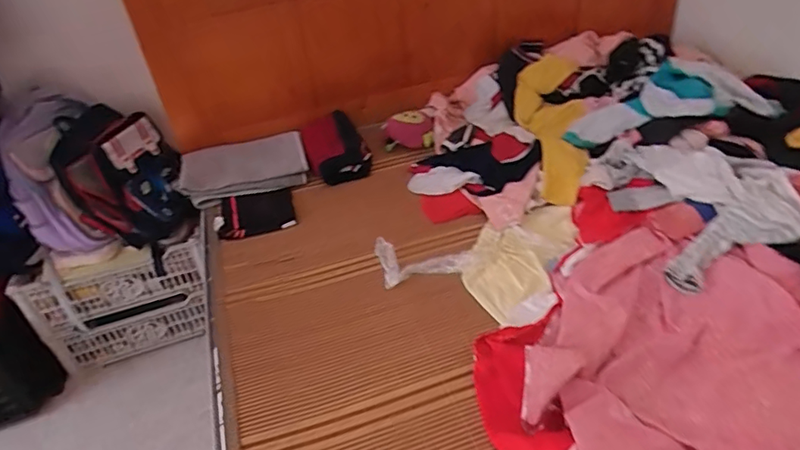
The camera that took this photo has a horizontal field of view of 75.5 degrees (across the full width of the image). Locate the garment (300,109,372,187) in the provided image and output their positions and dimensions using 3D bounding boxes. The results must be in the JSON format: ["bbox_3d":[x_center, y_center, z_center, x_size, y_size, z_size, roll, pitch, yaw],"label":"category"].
[{"bbox_3d":[-0.185,-0.225,1.494,0.169,0.123,0.208,-14,38,-9],"label":"garment"}]

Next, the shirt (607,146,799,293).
[{"bbox_3d":[0.668,-0.060,1.103,0.322,0.075,0.409,-5,38,2],"label":"shirt"}]

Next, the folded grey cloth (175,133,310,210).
[{"bbox_3d":[-0.441,-0.155,1.471,0.349,0.086,0.197,-16,39,-12],"label":"folded grey cloth"}]

